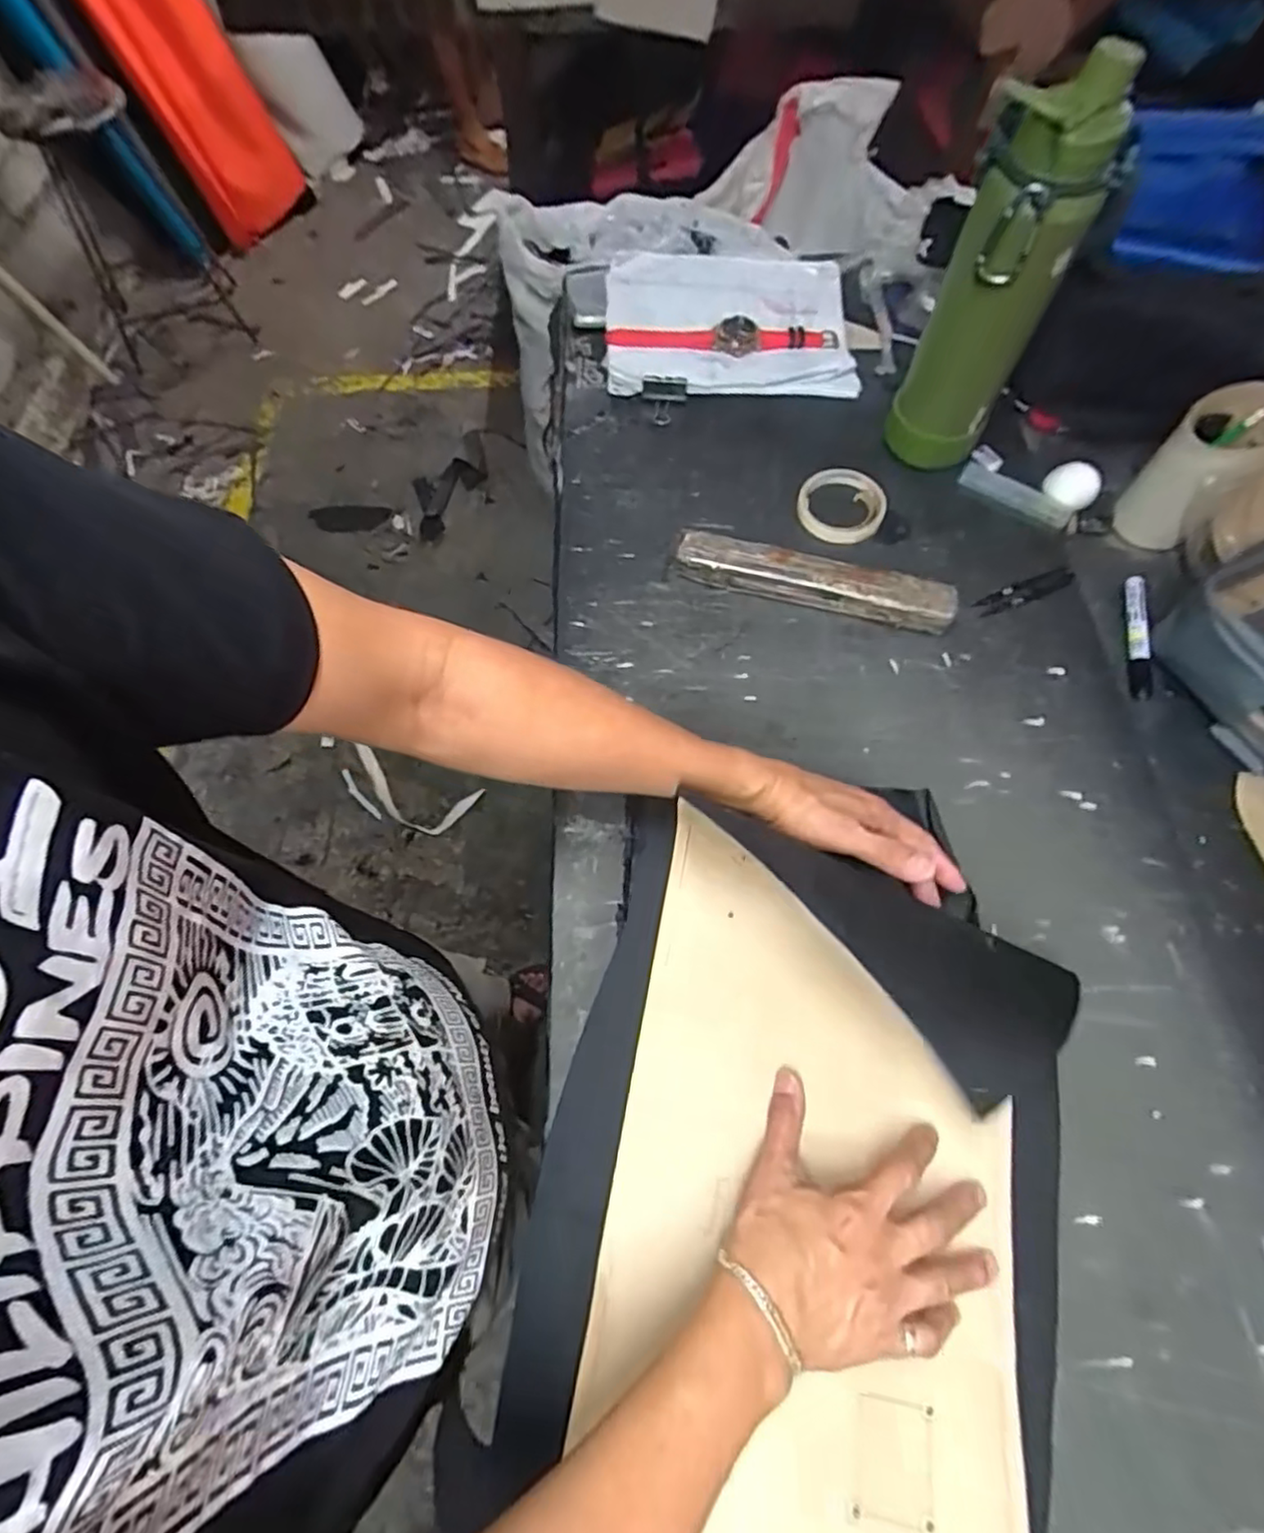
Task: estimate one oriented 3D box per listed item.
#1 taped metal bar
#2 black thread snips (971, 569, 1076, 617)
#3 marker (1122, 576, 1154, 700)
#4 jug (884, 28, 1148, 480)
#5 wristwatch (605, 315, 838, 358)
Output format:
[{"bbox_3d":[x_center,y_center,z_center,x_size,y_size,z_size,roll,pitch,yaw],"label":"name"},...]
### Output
[{"bbox_3d":[0.171,-0.173,0.614,0.261,0.036,0.044,15,67,7],"label":"taped metal bar"},{"bbox_3d":[0.377,-0.166,0.624,0.114,0.011,0.018,-21,68,-8],"label":"black thread snips"},{"bbox_3d":[0.481,-0.123,0.621,0.022,0.019,0.127,9,67,5],"label":"marker"},{"bbox_3d":[0.315,-0.412,0.575,0.096,0.288,0.118,27,69,12],"label":"jug"},{"bbox_3d":[0.104,-0.498,0.766,0.263,0.016,0.050,-1,66,0],"label":"wristwatch"}]

